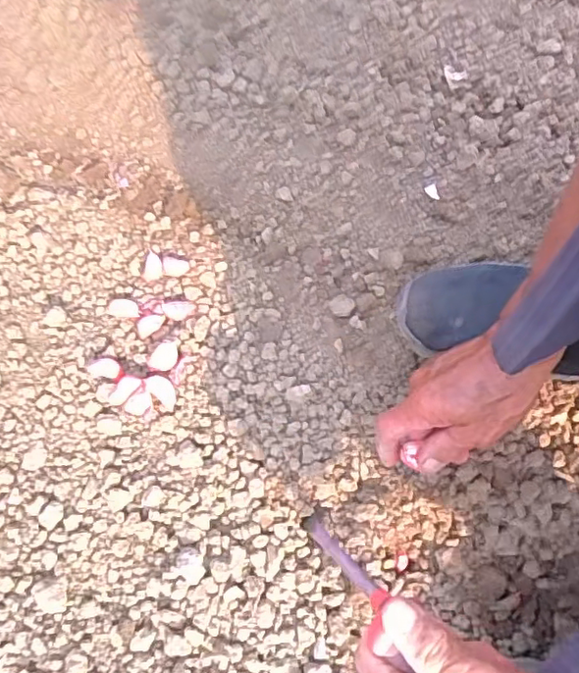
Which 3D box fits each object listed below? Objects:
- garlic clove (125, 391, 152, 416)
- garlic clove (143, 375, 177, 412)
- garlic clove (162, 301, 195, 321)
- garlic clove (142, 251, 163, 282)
[{"bbox_3d":[-0.133,0.060,0.527,0.025,0.009,0.017,-26,73,-8],"label":"garlic clove"},{"bbox_3d":[-0.111,0.048,0.527,0.032,0.014,0.019,42,76,13],"label":"garlic clove"},{"bbox_3d":[-0.103,-0.025,0.558,0.030,0.008,0.018,2,71,1],"label":"garlic clove"},{"bbox_3d":[-0.131,-0.066,0.567,0.019,0.012,0.023,-18,72,-6],"label":"garlic clove"}]

